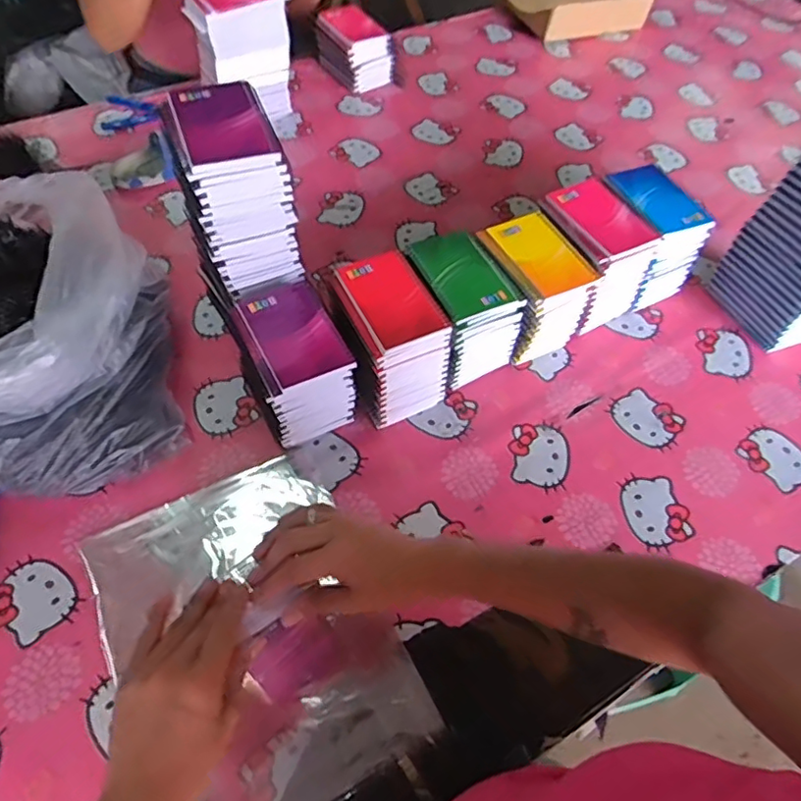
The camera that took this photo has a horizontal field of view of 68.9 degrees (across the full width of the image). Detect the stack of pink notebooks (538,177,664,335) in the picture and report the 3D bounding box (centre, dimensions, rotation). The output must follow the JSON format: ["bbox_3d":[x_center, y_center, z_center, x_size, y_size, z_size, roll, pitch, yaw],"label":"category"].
[{"bbox_3d":[0.255,-0.194,0.795,0.104,0.142,0.135,-24,60,-18],"label":"stack of pink notebooks"}]

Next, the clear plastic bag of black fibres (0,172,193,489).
[{"bbox_3d":[-0.428,-0.096,0.663,0.292,0.201,0.395,-11,57,-9],"label":"clear plastic bag of black fibres"}]

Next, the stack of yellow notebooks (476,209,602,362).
[{"bbox_3d":[0.169,-0.145,0.768,0.106,0.130,0.129,-24,60,-17],"label":"stack of yellow notebooks"}]

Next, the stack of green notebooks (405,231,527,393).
[{"bbox_3d":[0.073,-0.112,0.736,0.104,0.137,0.132,-25,61,-18],"label":"stack of green notebooks"}]

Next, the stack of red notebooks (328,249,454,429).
[{"bbox_3d":[-0.012,-0.071,0.700,0.099,0.143,0.144,-23,60,-17],"label":"stack of red notebooks"}]

